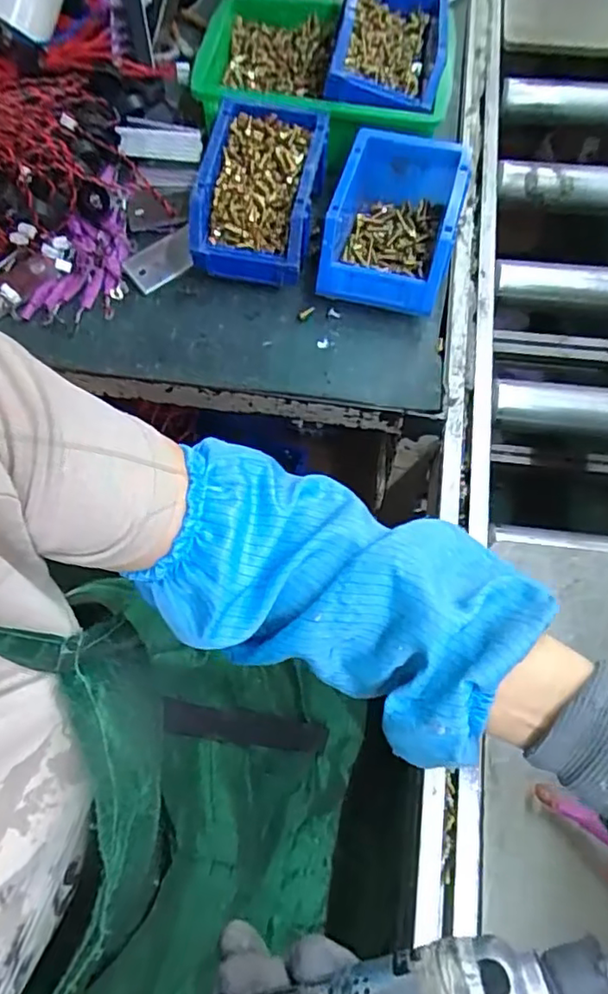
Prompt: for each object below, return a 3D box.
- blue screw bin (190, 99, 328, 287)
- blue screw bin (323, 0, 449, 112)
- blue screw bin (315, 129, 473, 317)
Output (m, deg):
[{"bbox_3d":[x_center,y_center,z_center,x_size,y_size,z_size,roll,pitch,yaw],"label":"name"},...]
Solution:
[{"bbox_3d":[-0.039,-0.283,0.564,0.100,0.088,0.162,9,68,6],"label":"blue screw bin"},{"bbox_3d":[0.089,-0.457,0.582,0.101,0.081,0.181,13,68,8],"label":"blue screw bin"},{"bbox_3d":[0.084,-0.251,0.554,0.113,0.082,0.159,14,68,8],"label":"blue screw bin"}]

